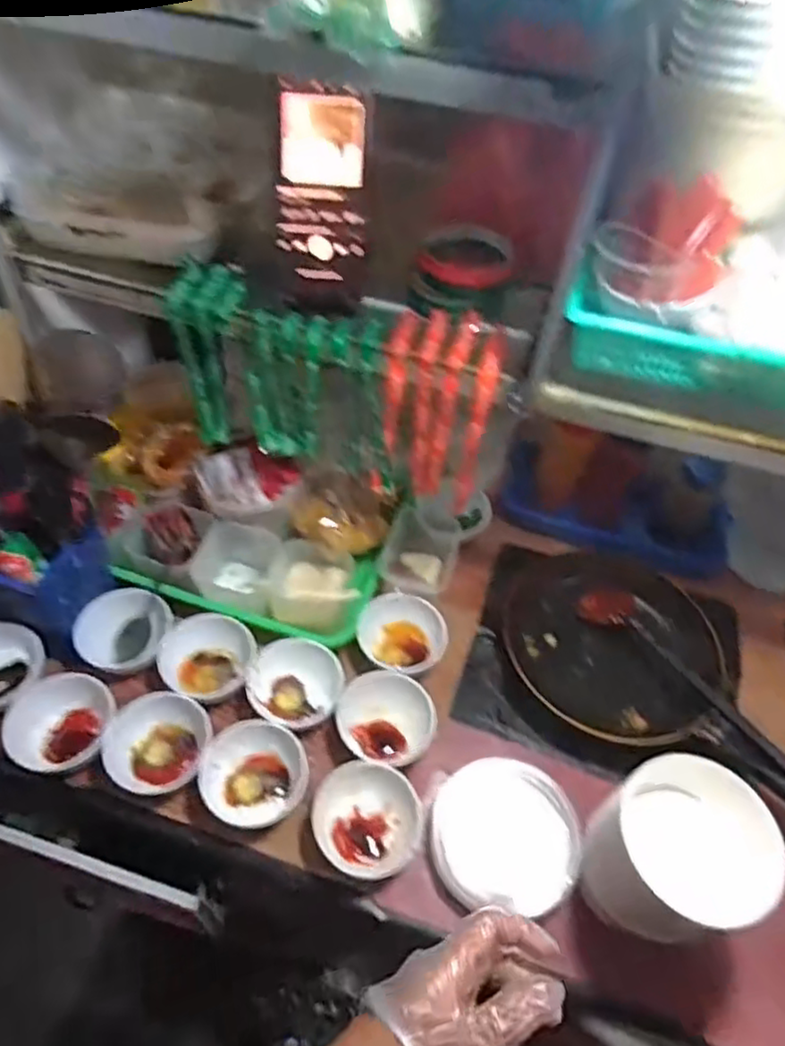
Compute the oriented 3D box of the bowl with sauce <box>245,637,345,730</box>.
[{"bbox_3d":[-0.101,0.163,0.673,0.092,0.038,0.086,2,50,-3],"label":"bowl with sauce"}]

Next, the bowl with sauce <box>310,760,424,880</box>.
[{"bbox_3d":[-0.023,0.272,0.595,0.094,0.042,0.091,26,53,16],"label":"bowl with sauce"}]

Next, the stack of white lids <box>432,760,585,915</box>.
[{"bbox_3d":[0.101,0.281,0.601,0.126,0.043,0.126,7,50,1],"label":"stack of white lids"}]

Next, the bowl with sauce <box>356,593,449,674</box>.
[{"bbox_3d":[0.011,0.124,0.714,0.094,0.046,0.092,2,50,-3],"label":"bowl with sauce"}]

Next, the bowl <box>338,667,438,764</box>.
[{"bbox_3d":[-0.004,0.197,0.648,0.092,0.049,0.087,2,50,-3],"label":"bowl"}]

